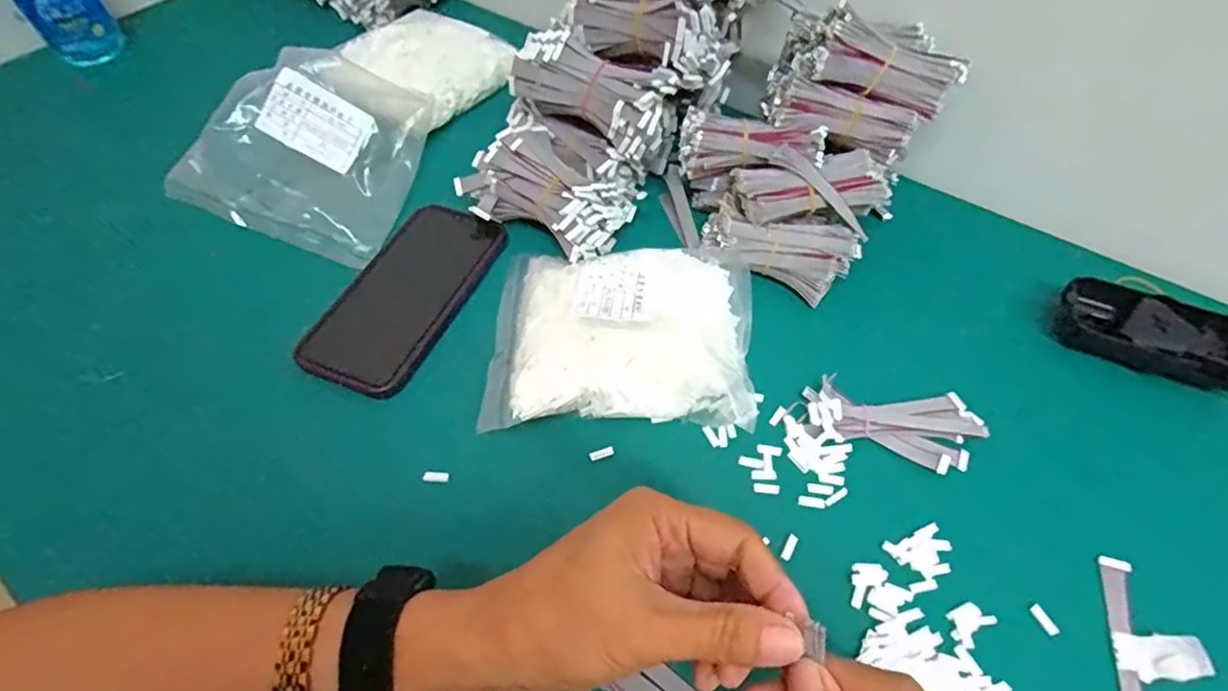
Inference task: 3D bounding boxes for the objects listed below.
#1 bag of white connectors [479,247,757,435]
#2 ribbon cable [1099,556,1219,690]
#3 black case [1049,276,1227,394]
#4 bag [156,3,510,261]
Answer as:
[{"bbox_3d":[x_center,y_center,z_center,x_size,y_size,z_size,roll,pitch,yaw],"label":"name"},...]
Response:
[{"bbox_3d":[0.006,-0.015,0.374,0.164,0.038,0.142,1,54,0],"label":"bag of white connectors"},{"bbox_3d":[0.256,0.145,0.279,0.034,0.008,0.088,-7,45,37],"label":"ribbon cable"},{"bbox_3d":[0.346,-0.006,0.380,0.110,0.032,0.040,26,58,17],"label":"black case"},{"bbox_3d":[-0.211,-0.206,0.496,0.155,0.078,0.285,15,56,11],"label":"bag"}]

